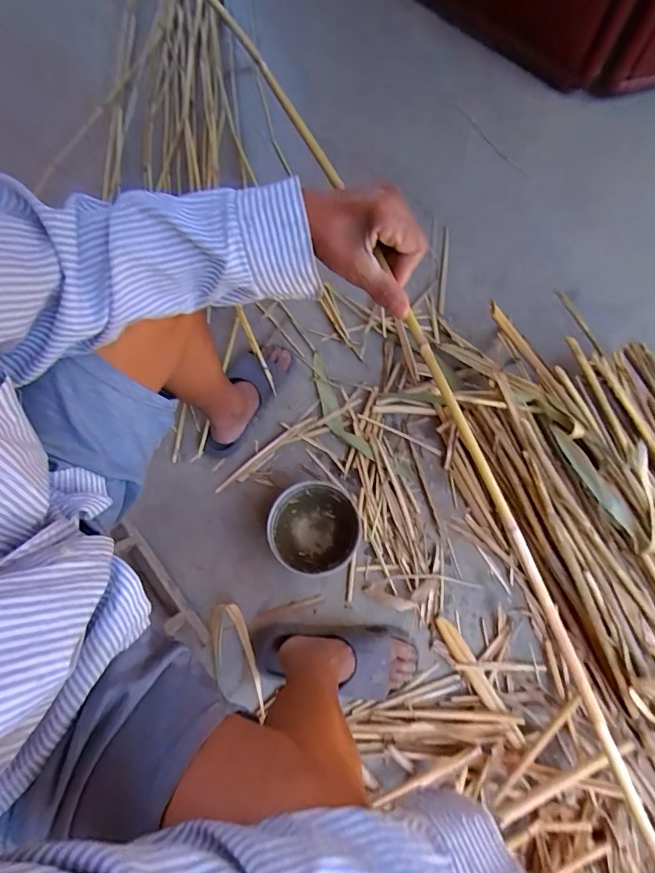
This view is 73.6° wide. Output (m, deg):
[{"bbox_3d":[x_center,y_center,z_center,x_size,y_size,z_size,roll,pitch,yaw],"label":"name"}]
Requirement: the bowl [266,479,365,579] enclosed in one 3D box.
[{"bbox_3d":[-0.023,0.165,0.791,0.163,0.075,0.155,0,73,1],"label":"bowl"}]

